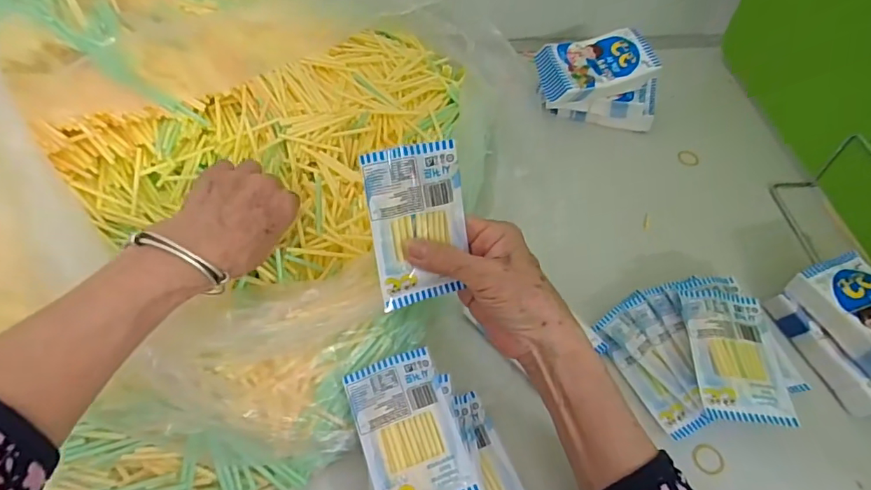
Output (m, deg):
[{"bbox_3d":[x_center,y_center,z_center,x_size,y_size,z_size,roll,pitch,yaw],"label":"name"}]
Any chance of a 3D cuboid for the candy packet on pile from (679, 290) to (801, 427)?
[{"bbox_3d":[0.232,0.083,0.384,0.067,0.011,0.104,5,55,1],"label":"candy packet on pile"}]

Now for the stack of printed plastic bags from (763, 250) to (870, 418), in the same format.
[{"bbox_3d":[0.345,0.069,0.404,0.087,0.046,0.110,-22,59,-13],"label":"stack of printed plastic bags"}]

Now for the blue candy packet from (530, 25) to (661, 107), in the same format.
[{"bbox_3d":[0.171,-0.194,0.541,0.119,0.036,0.074,-14,57,-9],"label":"blue candy packet"}]

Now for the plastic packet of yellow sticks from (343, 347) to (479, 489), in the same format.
[{"bbox_3d":[-0.018,0.129,0.343,0.063,0.008,0.104,-17,69,-12],"label":"plastic packet of yellow sticks"}]

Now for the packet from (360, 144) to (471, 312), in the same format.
[{"bbox_3d":[-0.011,-0.012,0.327,0.062,0.103,0.009,-11,16,-13],"label":"packet"}]

